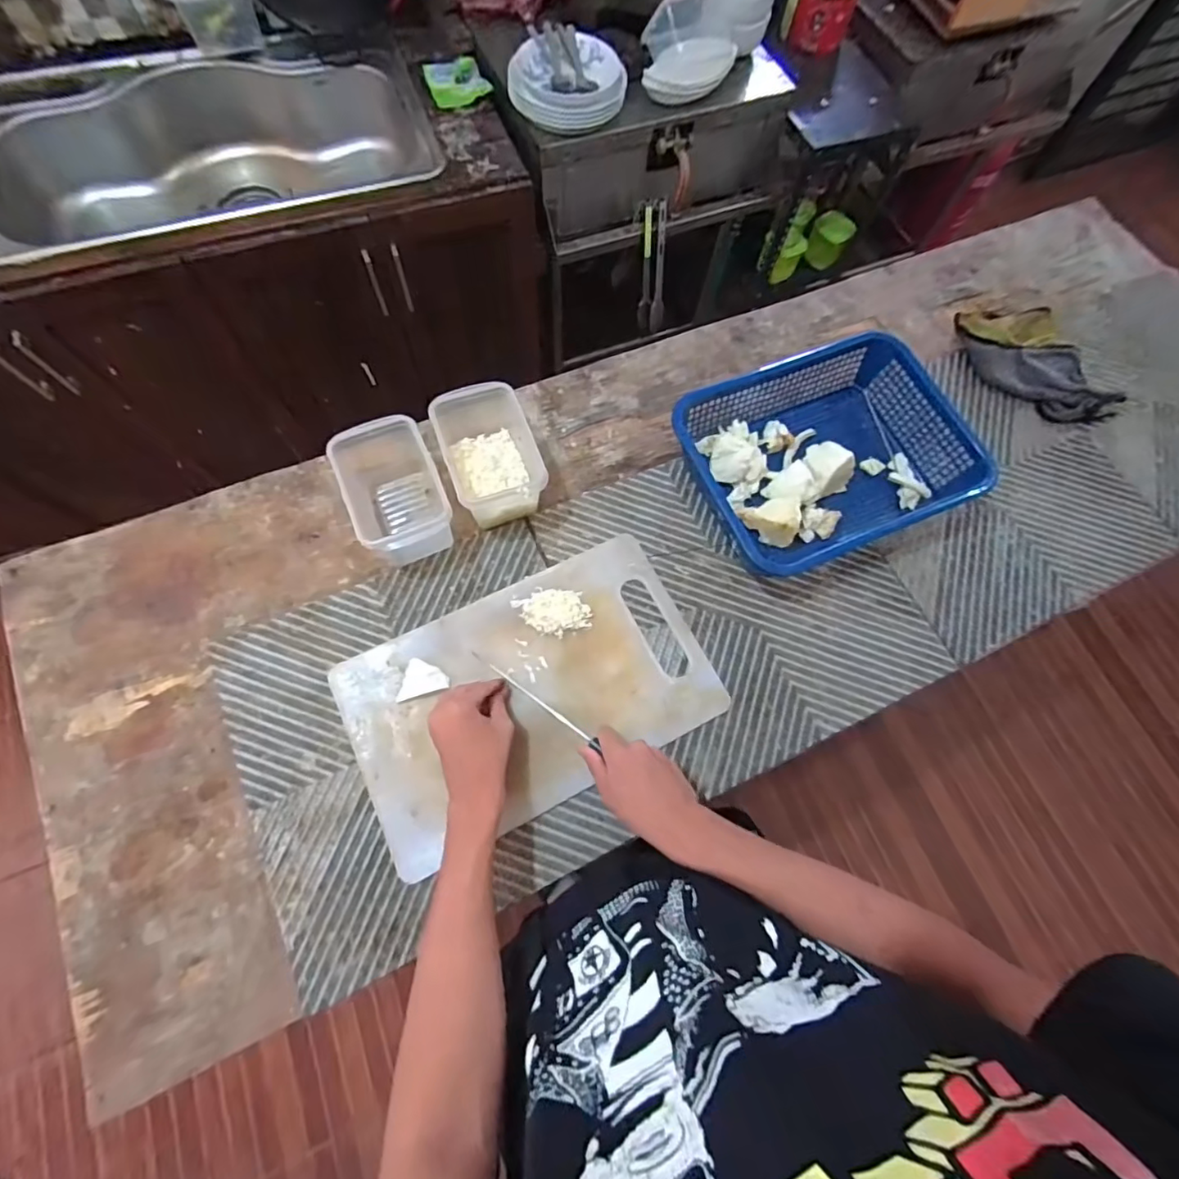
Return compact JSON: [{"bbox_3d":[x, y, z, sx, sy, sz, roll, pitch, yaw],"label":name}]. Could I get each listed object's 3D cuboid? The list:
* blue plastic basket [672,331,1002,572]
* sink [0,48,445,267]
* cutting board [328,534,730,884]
[{"bbox_3d":[0.284,-0.172,0.695,0.323,0.091,0.262,-24,74,-10],"label":"blue plastic basket"},{"bbox_3d":[-0.740,-0.851,1.133,0.819,0.226,0.492,-16,72,-9],"label":"sink"},{"bbox_3d":[-0.067,0.112,0.620,0.392,0.016,0.245,-26,74,-10],"label":"cutting board"}]

